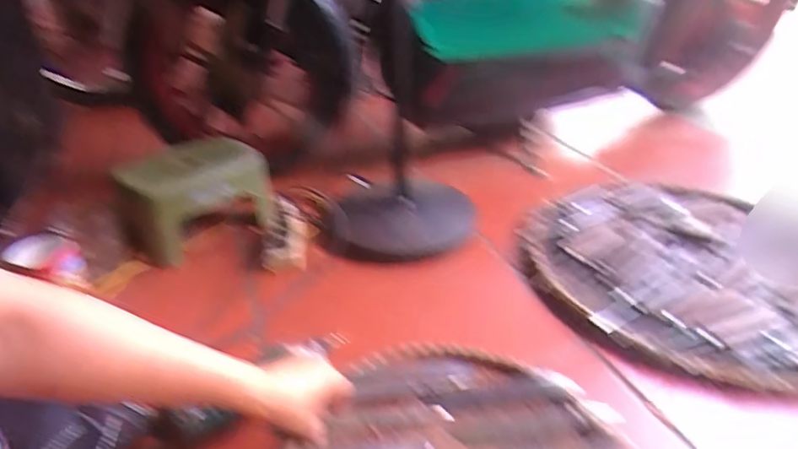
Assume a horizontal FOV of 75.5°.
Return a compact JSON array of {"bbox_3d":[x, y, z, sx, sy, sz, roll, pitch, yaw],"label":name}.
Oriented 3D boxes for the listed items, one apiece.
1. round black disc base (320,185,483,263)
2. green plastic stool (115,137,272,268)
[{"bbox_3d":[0.006,-0.017,0.947,0.262,0.044,0.238,3,43,15],"label":"round black disc base"},{"bbox_3d":[-0.357,-0.047,0.907,0.240,0.138,0.157,-21,38,-29],"label":"green plastic stool"}]

